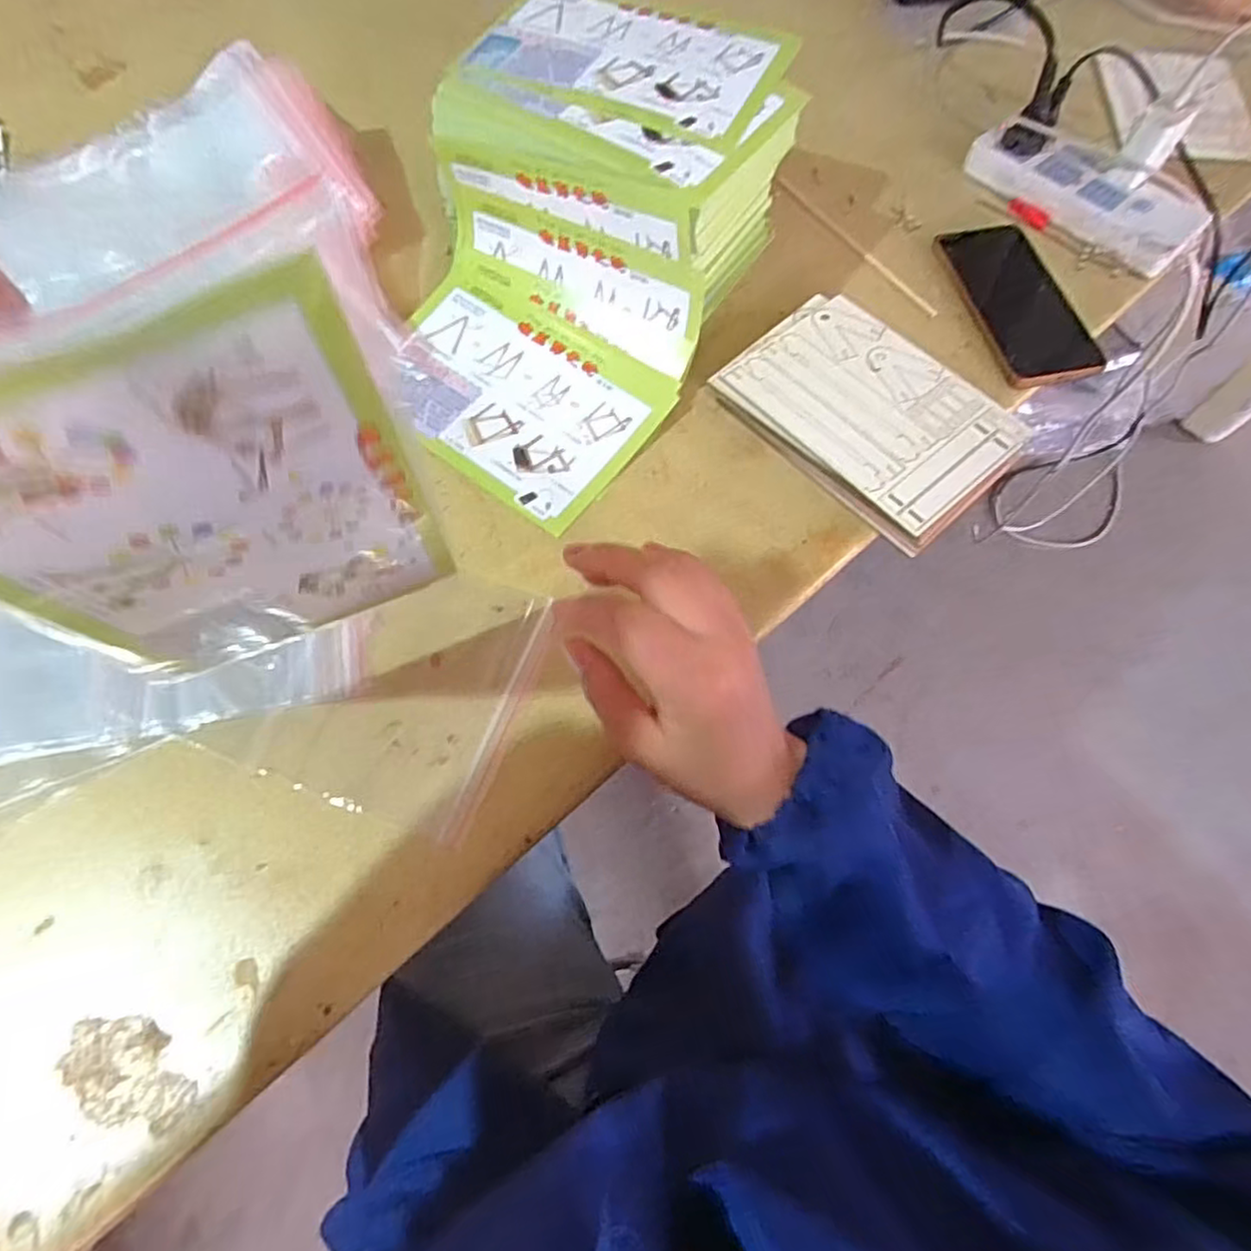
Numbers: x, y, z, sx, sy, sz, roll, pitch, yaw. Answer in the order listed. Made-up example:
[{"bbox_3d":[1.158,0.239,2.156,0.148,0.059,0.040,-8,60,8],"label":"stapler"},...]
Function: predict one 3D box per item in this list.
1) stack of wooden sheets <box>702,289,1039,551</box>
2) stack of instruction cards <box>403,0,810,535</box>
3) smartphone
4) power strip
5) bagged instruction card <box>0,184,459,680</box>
[{"bbox_3d":[0.172,-0.149,0.491,0.130,0.032,0.191,-39,73,-18],"label":"stack of wooden sheets"},{"bbox_3d":[-0.043,-0.267,0.483,0.217,0.128,0.332,25,67,9],"label":"stack of instruction cards"},{"bbox_3d":[0.310,-0.256,0.542,0.074,0.016,0.170,-10,66,-3],"label":"smartphone"},{"bbox_3d":[0.387,-0.369,0.585,0.190,0.033,0.078,41,71,16],"label":"power strip"},{"bbox_3d":[-0.142,-0.037,0.248,0.146,0.215,0.009,-26,76,-15],"label":"bagged instruction card"}]

